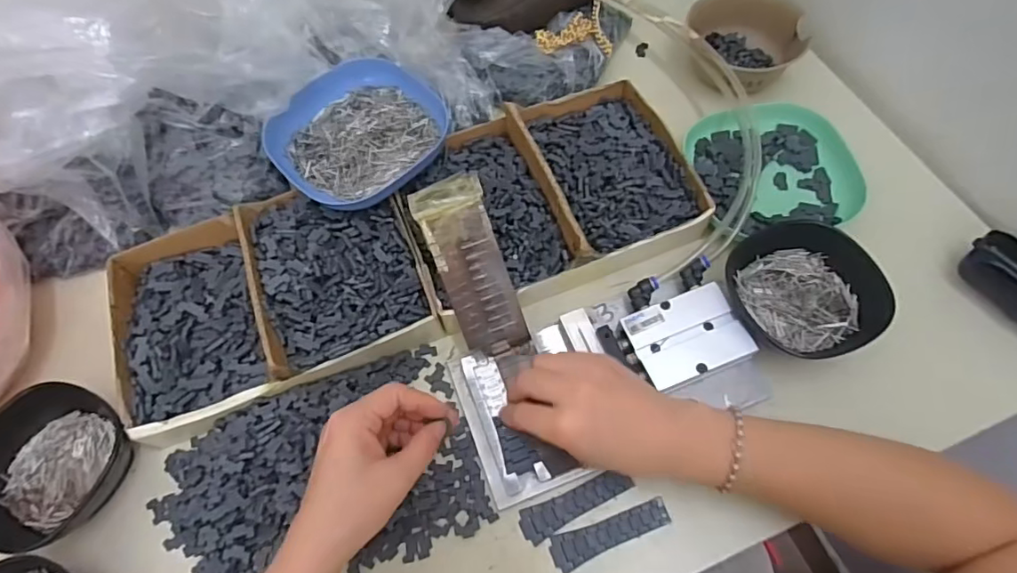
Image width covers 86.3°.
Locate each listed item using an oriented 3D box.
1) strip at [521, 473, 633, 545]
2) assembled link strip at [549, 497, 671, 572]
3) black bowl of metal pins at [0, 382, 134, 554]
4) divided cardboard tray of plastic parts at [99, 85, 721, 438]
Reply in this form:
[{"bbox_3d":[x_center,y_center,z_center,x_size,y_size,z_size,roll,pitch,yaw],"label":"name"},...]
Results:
[{"bbox_3d":[0.049,0.156,0.389,0.084,0.004,0.023,-23,65,-7],"label":"strip"},{"bbox_3d":[0.072,0.173,0.379,0.085,0.004,0.023,-19,64,-5],"label":"assembled link strip"},{"bbox_3d":[-0.337,0.132,0.399,0.099,0.046,0.106,-2,64,3],"label":"black bowl of metal pins"},{"bbox_3d":[-0.080,-0.039,0.460,0.485,0.054,0.182,-21,64,-6],"label":"divided cardboard tray of plastic parts"}]

